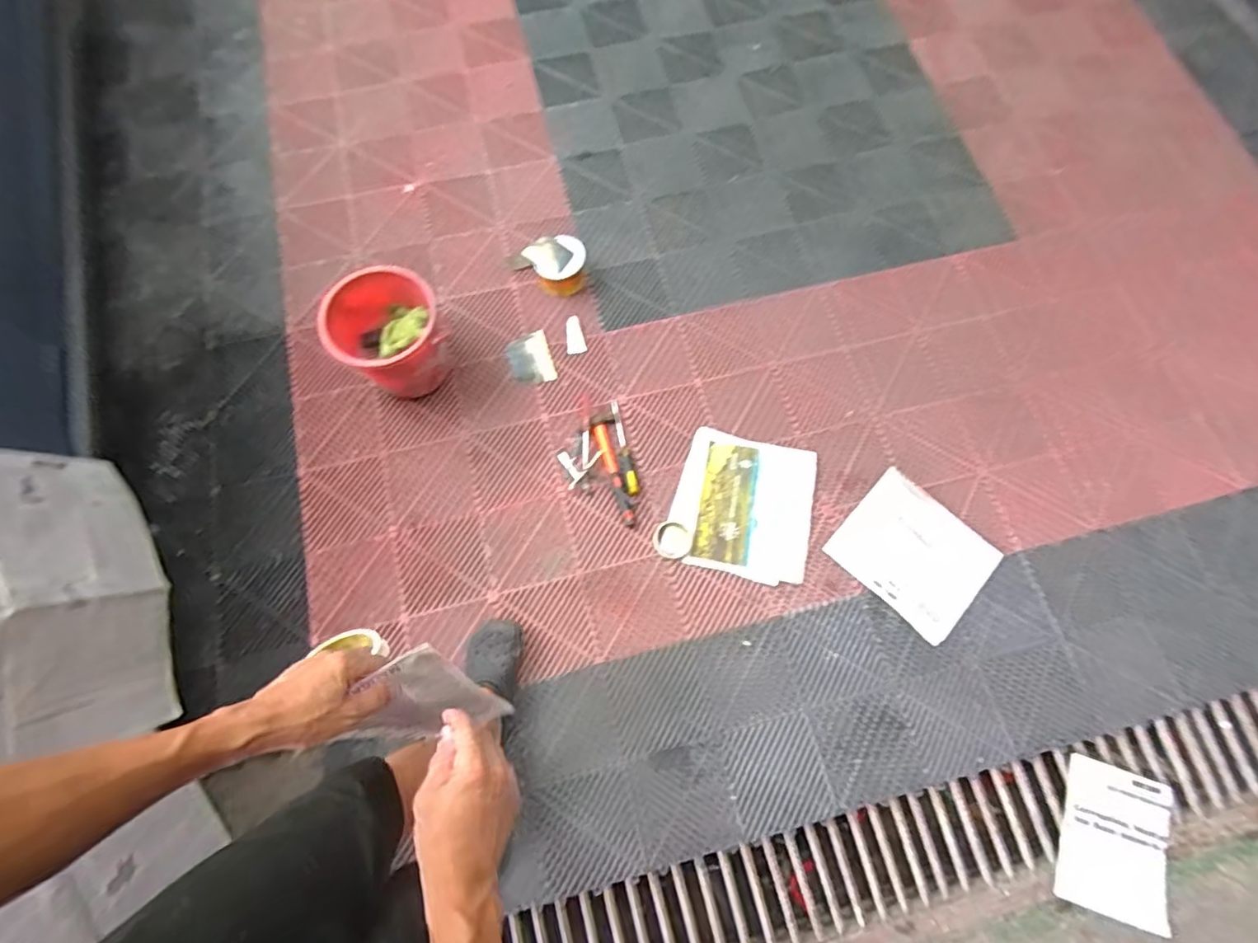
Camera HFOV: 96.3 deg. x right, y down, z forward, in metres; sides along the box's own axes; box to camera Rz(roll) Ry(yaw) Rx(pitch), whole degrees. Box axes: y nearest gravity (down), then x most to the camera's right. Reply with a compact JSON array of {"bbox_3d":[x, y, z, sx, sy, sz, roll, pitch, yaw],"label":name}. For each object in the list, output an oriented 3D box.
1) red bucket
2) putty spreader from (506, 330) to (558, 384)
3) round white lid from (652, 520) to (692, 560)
[{"bbox_3d":[-0.571,-0.325,1.354,0.254,0.205,0.278,0,71,-1],"label":"red bucket"},{"bbox_3d":[-0.255,-0.289,1.461,0.109,0.007,0.135,-18,84,-4],"label":"putty spreader"},{"bbox_3d":[0.099,0.157,1.290,0.082,0.010,0.083,1,71,-2],"label":"round white lid"}]

